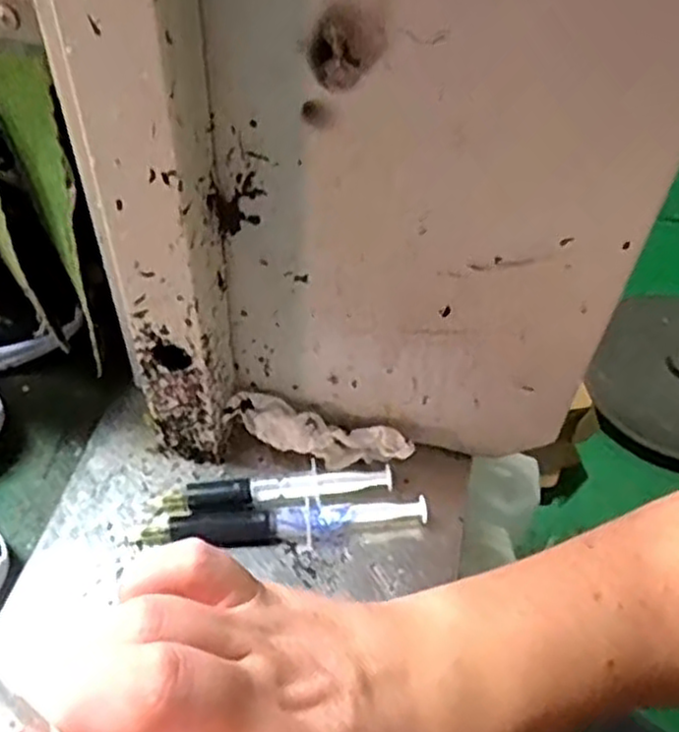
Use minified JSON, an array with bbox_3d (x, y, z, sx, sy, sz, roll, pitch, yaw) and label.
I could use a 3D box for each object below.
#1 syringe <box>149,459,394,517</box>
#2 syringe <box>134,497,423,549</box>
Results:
[{"bbox_3d":[-0.040,0.077,0.455,0.141,0.014,0.026,-6,50,-8],"label":"syringe"},{"bbox_3d":[-0.034,0.091,0.442,0.169,0.019,0.020,-2,50,-5],"label":"syringe"}]

